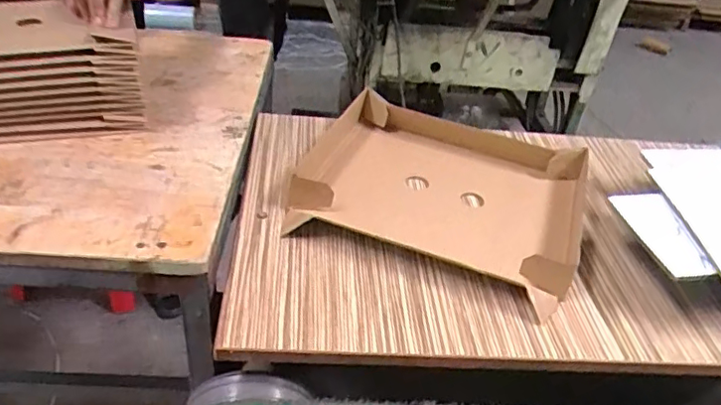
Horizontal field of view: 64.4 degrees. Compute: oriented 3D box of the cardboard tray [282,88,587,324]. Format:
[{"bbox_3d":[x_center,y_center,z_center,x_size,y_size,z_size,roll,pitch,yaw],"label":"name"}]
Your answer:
[{"bbox_3d":[0.101,-0.029,0.709,0.333,0.061,0.333,16,36,12],"label":"cardboard tray"}]

